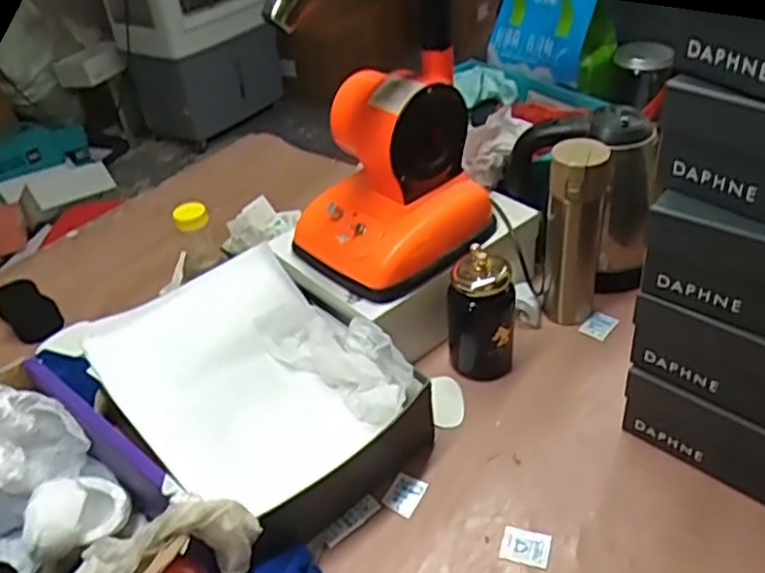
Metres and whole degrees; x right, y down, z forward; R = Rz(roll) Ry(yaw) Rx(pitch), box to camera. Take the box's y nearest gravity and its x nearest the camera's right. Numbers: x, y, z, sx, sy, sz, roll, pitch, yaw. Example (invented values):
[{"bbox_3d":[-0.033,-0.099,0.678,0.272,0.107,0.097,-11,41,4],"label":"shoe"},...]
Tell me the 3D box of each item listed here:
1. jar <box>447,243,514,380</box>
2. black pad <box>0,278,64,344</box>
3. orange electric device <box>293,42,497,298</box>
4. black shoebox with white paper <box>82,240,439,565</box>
[{"bbox_3d":[0.115,0.031,0.825,0.075,0.162,0.060,0,40,7],"label":"jar"},{"bbox_3d":[-0.514,0.035,1.027,0.144,0.030,0.062,27,49,34],"label":"black pad"},{"bbox_3d":[0.005,-0.130,0.841,0.191,0.218,0.202,21,46,29],"label":"orange electric device"},{"bbox_3d":[-0.140,0.119,0.793,0.247,0.130,0.320,-33,46,-29],"label":"black shoebox with white paper"}]

